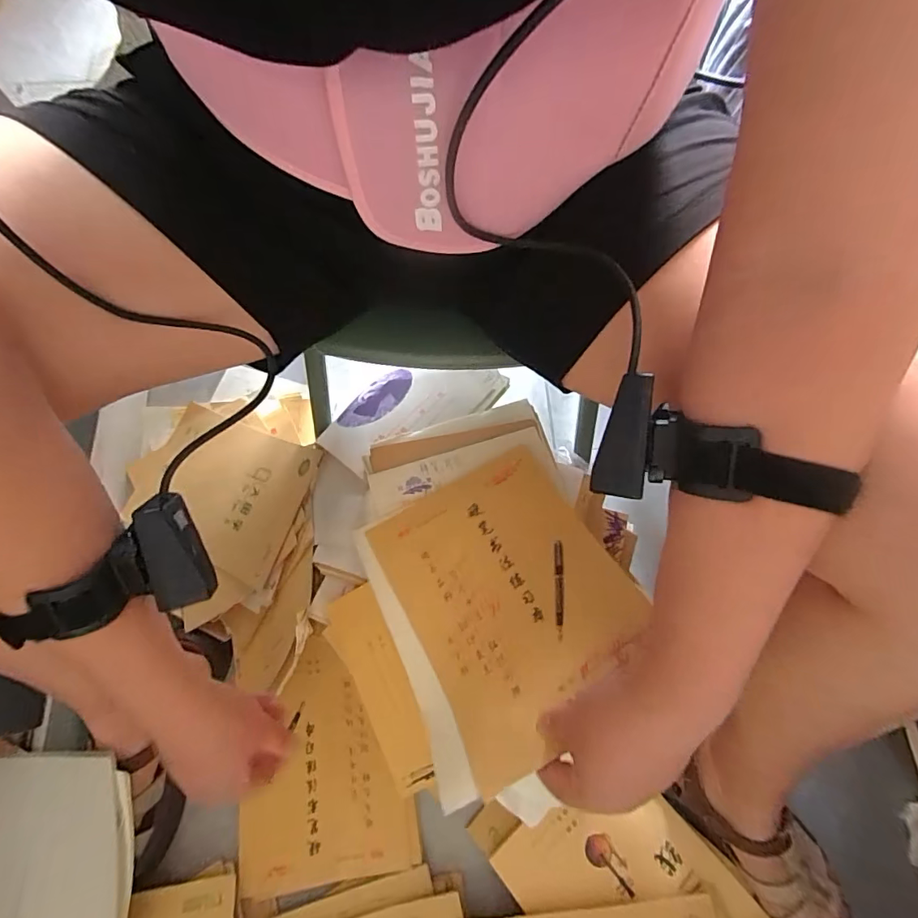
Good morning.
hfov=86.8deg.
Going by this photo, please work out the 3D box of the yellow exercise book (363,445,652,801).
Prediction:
[{"bbox_3d":[0.043,0.119,0.442,0.191,0.033,0.241,-31,58,-4],"label":"yellow exercise book"}]

